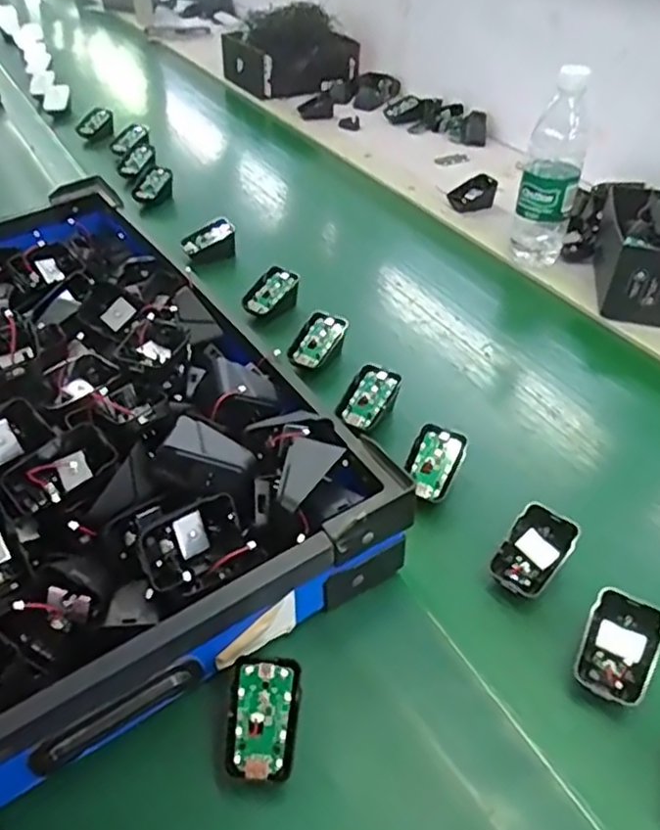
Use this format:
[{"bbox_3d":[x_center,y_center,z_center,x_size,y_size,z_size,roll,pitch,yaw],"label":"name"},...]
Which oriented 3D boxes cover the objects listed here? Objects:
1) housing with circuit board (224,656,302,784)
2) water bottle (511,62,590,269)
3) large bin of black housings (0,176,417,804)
[{"bbox_3d":[-0.040,0.182,0.401,0.042,0.011,0.067,6,76,-1],"label":"housing with circuit board"},{"bbox_3d":[0.266,-0.288,0.797,0.061,0.224,0.059,13,44,13],"label":"water bottle"},{"bbox_3d":[-0.294,-0.021,0.550,0.445,0.114,0.610,-24,48,-24],"label":"large bin of black housings"}]

